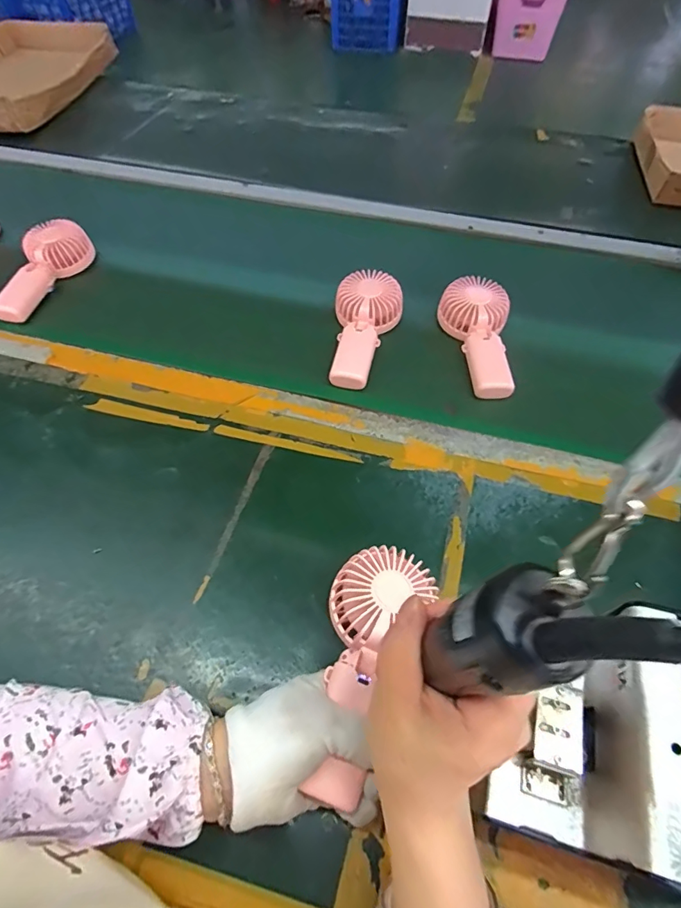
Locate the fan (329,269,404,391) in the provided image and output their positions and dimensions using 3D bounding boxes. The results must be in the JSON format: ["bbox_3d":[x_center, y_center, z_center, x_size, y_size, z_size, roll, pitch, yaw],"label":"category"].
[{"bbox_3d":[0.031,-0.162,0.591,0.085,0.042,0.170,7,57,4],"label":"fan"}]

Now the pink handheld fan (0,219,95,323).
[{"bbox_3d":[-0.425,-0.260,0.663,0.081,0.048,0.178,7,57,4],"label":"pink handheld fan"}]

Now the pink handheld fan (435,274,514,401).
[{"bbox_3d":[0.169,-0.149,0.581,0.080,0.044,0.173,3,57,2],"label":"pink handheld fan"}]

